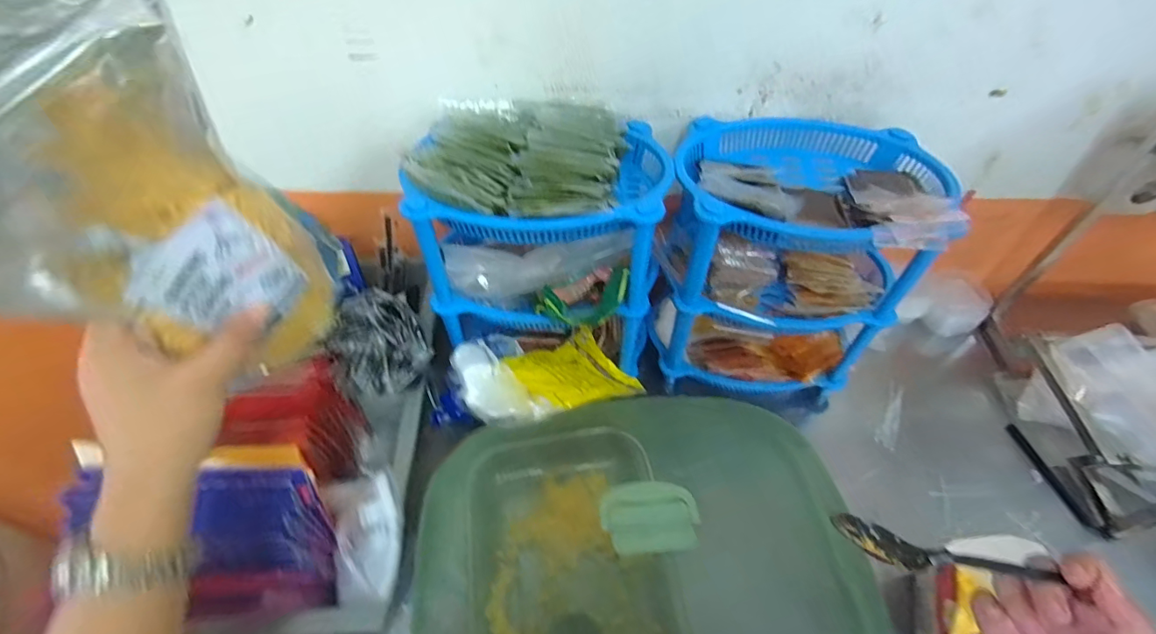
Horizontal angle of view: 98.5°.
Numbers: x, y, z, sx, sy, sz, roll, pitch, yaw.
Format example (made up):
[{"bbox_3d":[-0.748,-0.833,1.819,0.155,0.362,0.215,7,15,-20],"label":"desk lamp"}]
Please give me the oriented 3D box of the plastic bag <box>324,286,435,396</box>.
[{"bbox_3d":[-0.224,0.028,0.559,0.098,0.045,0.123,-19,52,-16],"label":"plastic bag"}]

